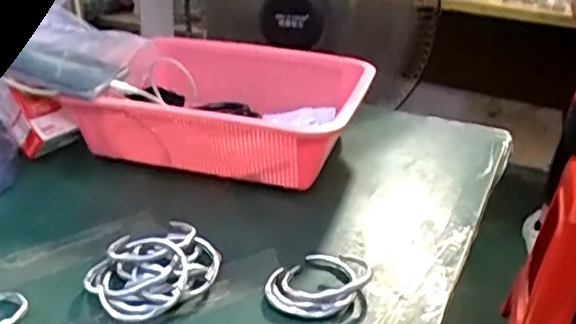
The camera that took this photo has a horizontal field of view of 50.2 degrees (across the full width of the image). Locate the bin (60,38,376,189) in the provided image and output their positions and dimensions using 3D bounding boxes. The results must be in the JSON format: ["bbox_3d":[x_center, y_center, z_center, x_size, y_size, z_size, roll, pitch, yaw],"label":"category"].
[{"bbox_3d":[-0.055,-0.053,0.659,0.273,0.090,0.223,9,27,15],"label":"bin"}]

